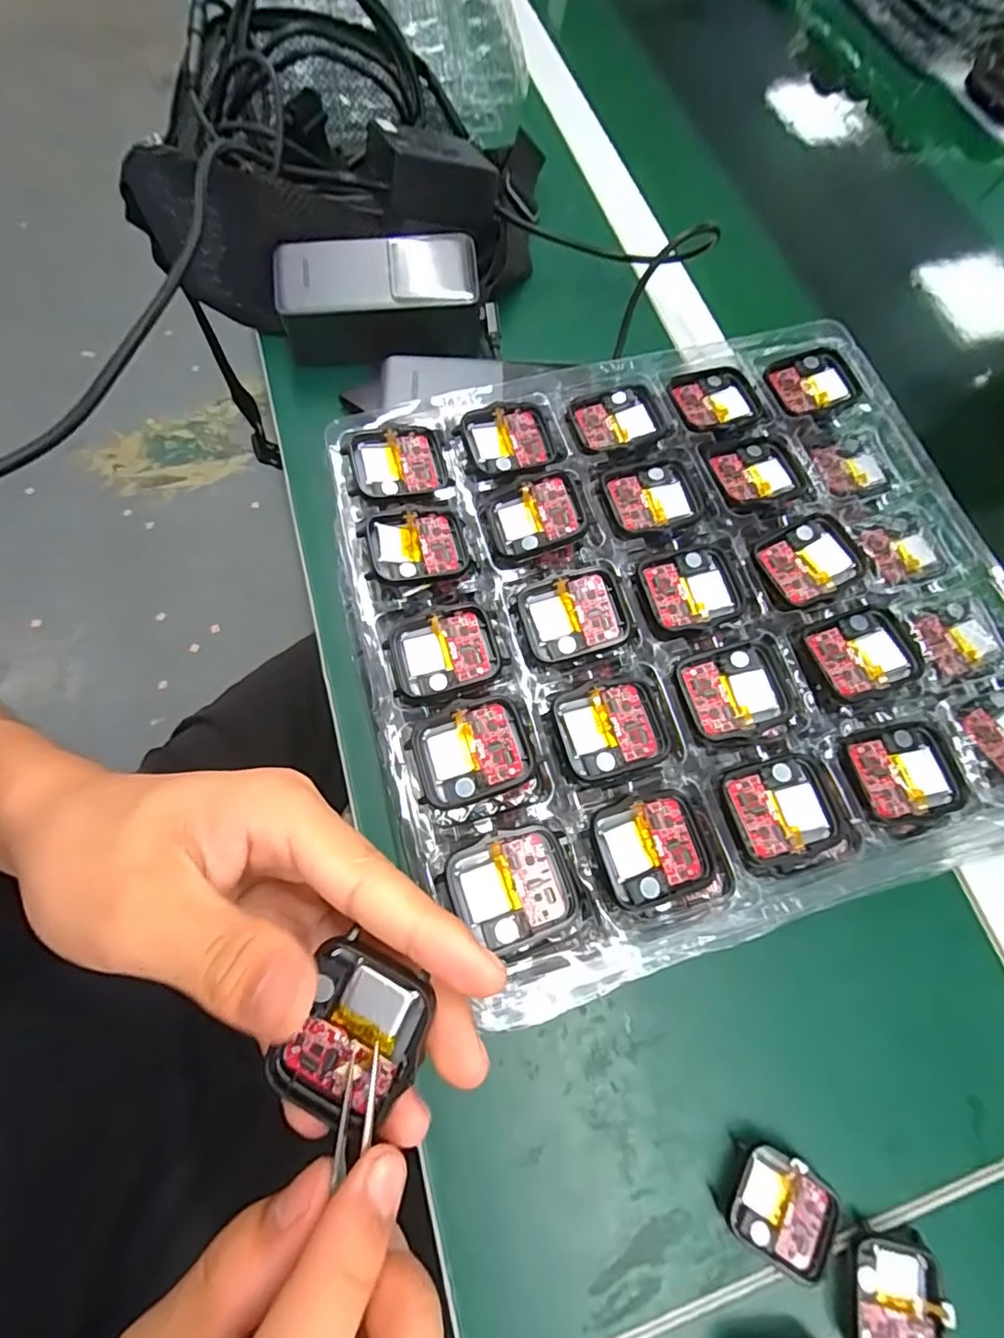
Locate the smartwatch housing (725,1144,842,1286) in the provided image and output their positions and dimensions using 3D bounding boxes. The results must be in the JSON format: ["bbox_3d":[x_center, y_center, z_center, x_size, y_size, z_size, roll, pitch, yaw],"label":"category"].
[{"bbox_3d":[0.120,0.230,0.239,0.042,0.010,0.038,30,71,9],"label":"smartwatch housing"}]

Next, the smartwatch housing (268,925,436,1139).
[{"bbox_3d":[-0.040,0.100,0.154,0.037,0.011,0.044,19,70,6],"label":"smartwatch housing"}]

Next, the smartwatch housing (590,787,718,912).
[{"bbox_3d":[0.057,0.067,0.210,0.042,0.005,0.038,-13,70,-9],"label":"smartwatch housing"}]

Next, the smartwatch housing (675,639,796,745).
[{"bbox_3d":[0.098,0.009,0.233,0.042,0.005,0.038,-14,70,-9],"label":"smartwatch housing"}]

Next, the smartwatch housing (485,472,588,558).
[{"bbox_3d":[0.016,-0.069,0.260,0.042,0.015,0.034,-10,70,-8],"label":"smartwatch housing"}]

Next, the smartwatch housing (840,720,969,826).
[{"bbox_3d":[0.164,0.041,0.227,0.045,0.004,0.037,-12,70,-8],"label":"smartwatch housing"}]

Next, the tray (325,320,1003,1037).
[{"bbox_3d":[0.084,-0.025,0.260,0.284,0.041,0.271,-15,70,-7],"label":"tray"}]

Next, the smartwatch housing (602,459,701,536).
[{"bbox_3d":[0.072,-0.081,0.265,0.042,0.004,0.037,-12,70,-8],"label":"smartwatch housing"}]

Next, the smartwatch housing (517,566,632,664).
[{"bbox_3d":[0.032,-0.023,0.239,0.044,0.008,0.036,-13,70,-8],"label":"smartwatch housing"}]

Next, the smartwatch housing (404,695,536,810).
[{"bbox_3d":[-0.012,0.032,0.216,0.045,0.009,0.037,-13,70,-9],"label":"smartwatch housing"}]

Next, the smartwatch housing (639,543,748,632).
[{"bbox_3d":[0.086,-0.035,0.249,0.044,0.005,0.038,-12,70,-8],"label":"smartwatch housing"}]

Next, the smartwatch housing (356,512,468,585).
[{"bbox_3d":[-0.038,-0.055,0.253,0.045,0.007,0.036,-11,70,-8],"label":"smartwatch housing"}]

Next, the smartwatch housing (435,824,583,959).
[{"bbox_3d":[0.004,0.079,0.201,0.045,0.005,0.039,-14,70,-9],"label":"smartwatch housing"}]

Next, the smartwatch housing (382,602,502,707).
[{"bbox_3d":[-0.024,-0.006,0.238,0.046,0.008,0.039,-16,71,-10],"label":"smartwatch housing"}]

